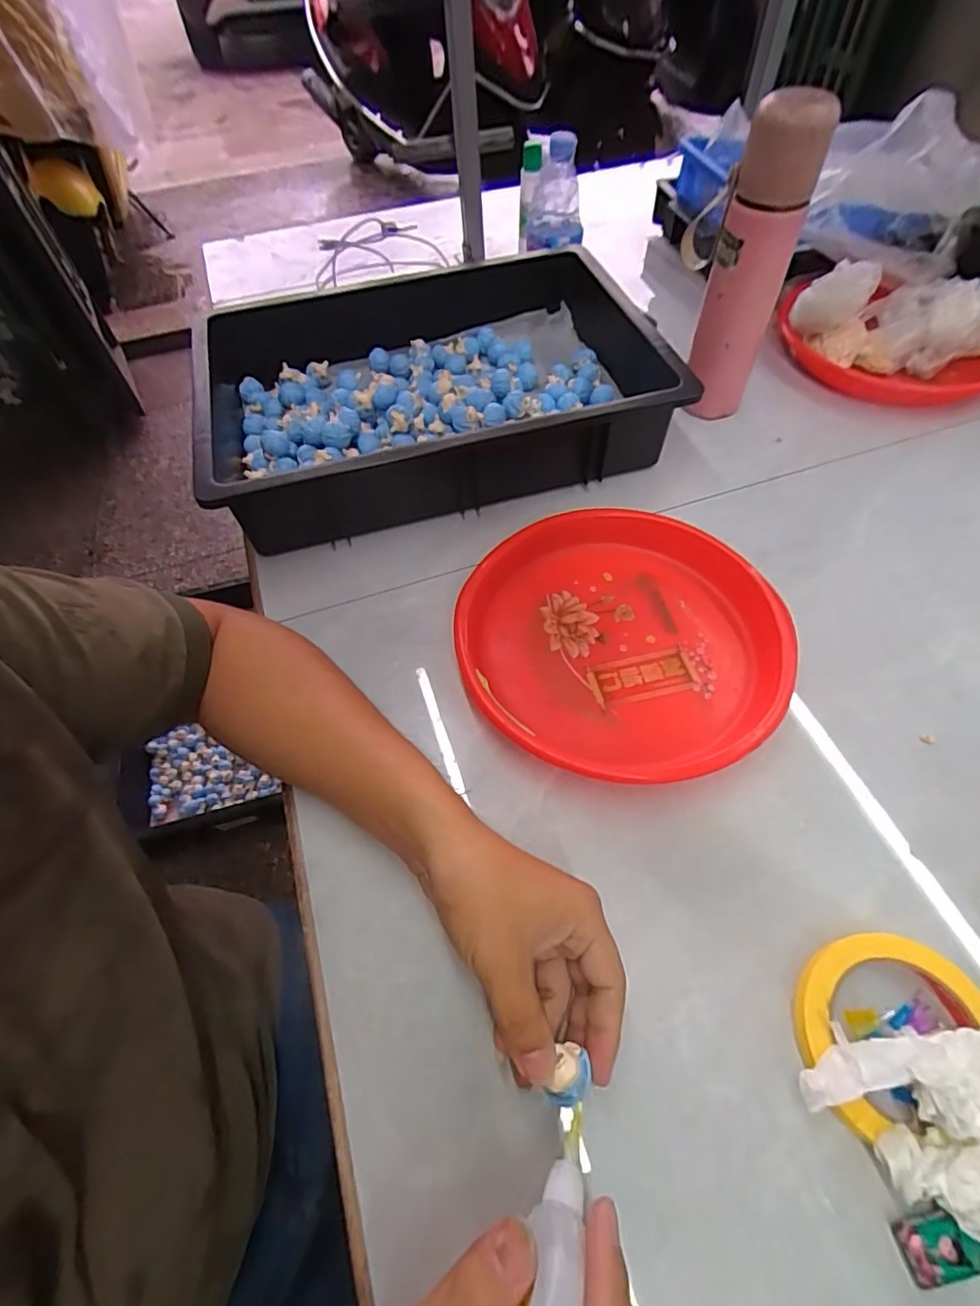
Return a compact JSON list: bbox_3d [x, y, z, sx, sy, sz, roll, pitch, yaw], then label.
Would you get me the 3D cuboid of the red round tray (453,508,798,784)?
[{"bbox_3d":[0.105,-0.018,0.455,0.246,0.041,0.253,-1,57,1],"label":"red round tray"}]

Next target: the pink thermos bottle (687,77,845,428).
[{"bbox_3d":[0.240,-0.345,0.531,0.066,0.254,0.060,20,60,14],"label":"pink thermos bottle"}]

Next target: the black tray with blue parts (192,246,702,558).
[{"bbox_3d":[-0.062,-0.279,0.601,0.456,0.094,0.307,-14,58,-8],"label":"black tray with blue parts"}]

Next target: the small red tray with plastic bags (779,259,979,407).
[{"bbox_3d":[0.466,-0.371,0.636,0.254,0.102,0.184,24,61,16],"label":"small red tray with plastic bags"}]

